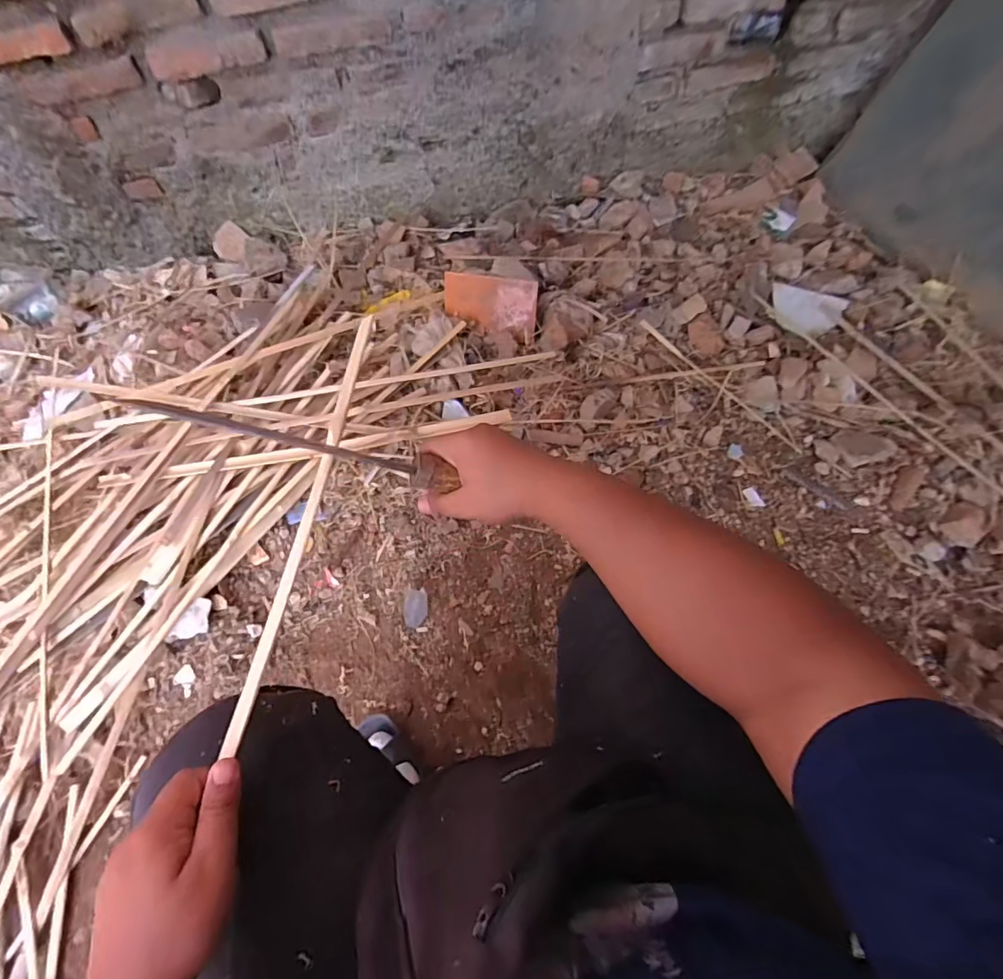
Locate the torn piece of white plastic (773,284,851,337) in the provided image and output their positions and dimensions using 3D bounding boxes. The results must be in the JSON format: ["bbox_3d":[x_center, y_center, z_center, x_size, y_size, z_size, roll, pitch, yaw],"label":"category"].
[{"bbox_3d":[0.679,-0.411,1.113,0.152,0.015,0.115,36,80,14],"label":"torn piece of white plastic"}]

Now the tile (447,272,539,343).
[{"bbox_3d":[-0.025,-0.383,1.030,0.197,0.108,0.020,13,29,13],"label":"tile"}]

